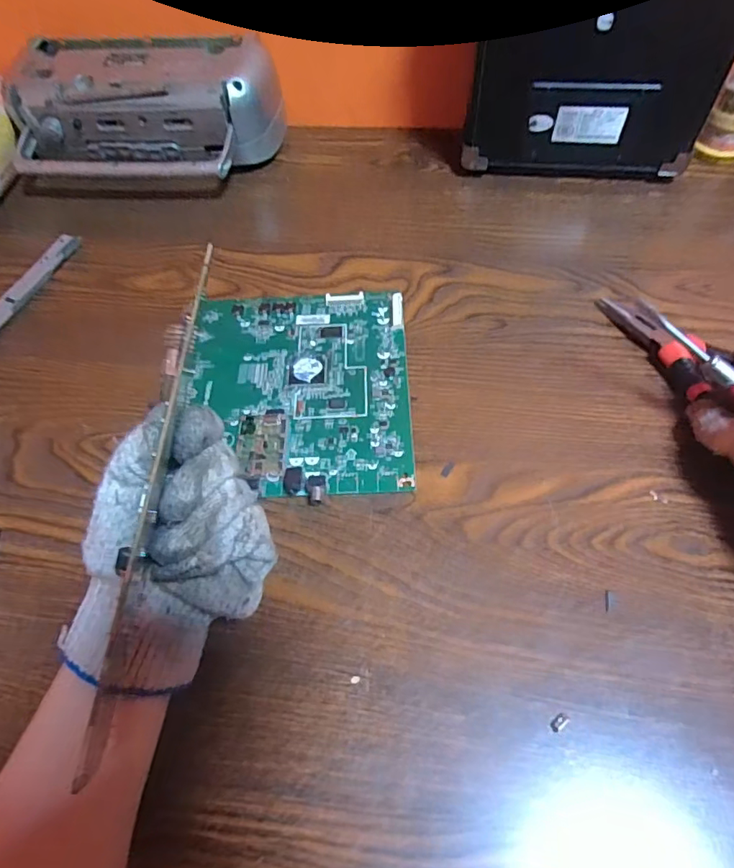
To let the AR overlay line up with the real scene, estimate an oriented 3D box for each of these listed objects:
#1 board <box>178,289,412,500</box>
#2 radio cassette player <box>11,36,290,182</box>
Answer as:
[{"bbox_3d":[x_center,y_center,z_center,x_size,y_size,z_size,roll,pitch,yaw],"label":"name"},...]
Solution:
[{"bbox_3d":[-0.053,-0.038,0.391,0.166,0.012,0.181,-2,59,1],"label":"board"},{"bbox_3d":[-0.212,-0.317,0.518,0.243,0.097,0.152,1,57,4],"label":"radio cassette player"}]

